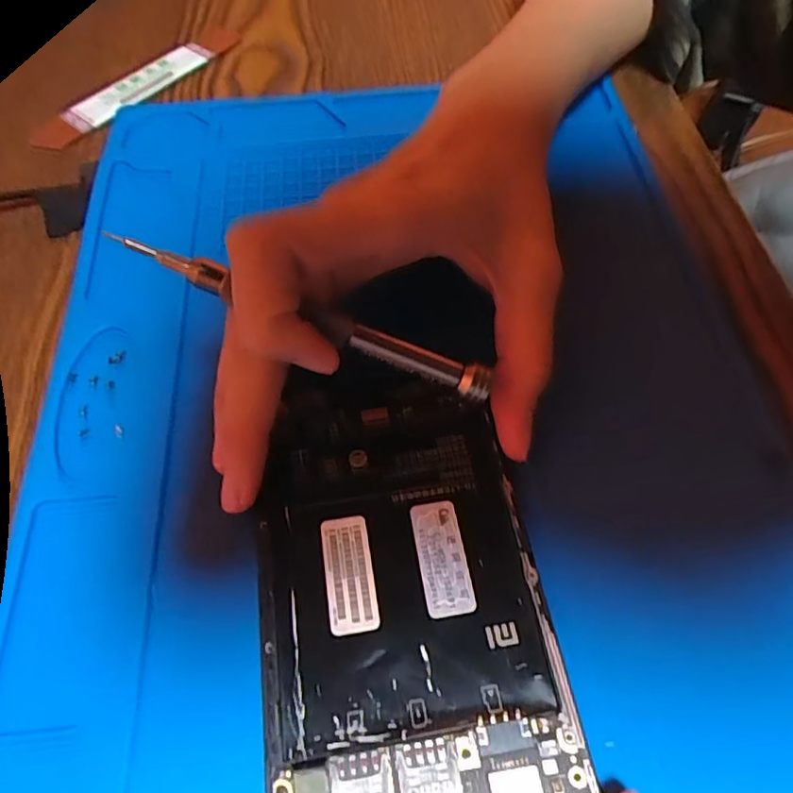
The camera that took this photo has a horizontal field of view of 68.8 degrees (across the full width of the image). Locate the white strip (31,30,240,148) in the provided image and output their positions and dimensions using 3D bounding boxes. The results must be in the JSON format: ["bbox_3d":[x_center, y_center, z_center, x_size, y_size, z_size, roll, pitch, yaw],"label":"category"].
[{"bbox_3d":[-0.125,-0.151,0.280,0.022,0.006,0.109,36,66,19],"label":"white strip"}]

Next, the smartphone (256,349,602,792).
[{"bbox_3d":[0.002,0.055,0.148,0.071,0.006,0.149,-8,57,-4],"label":"smartphone"}]

